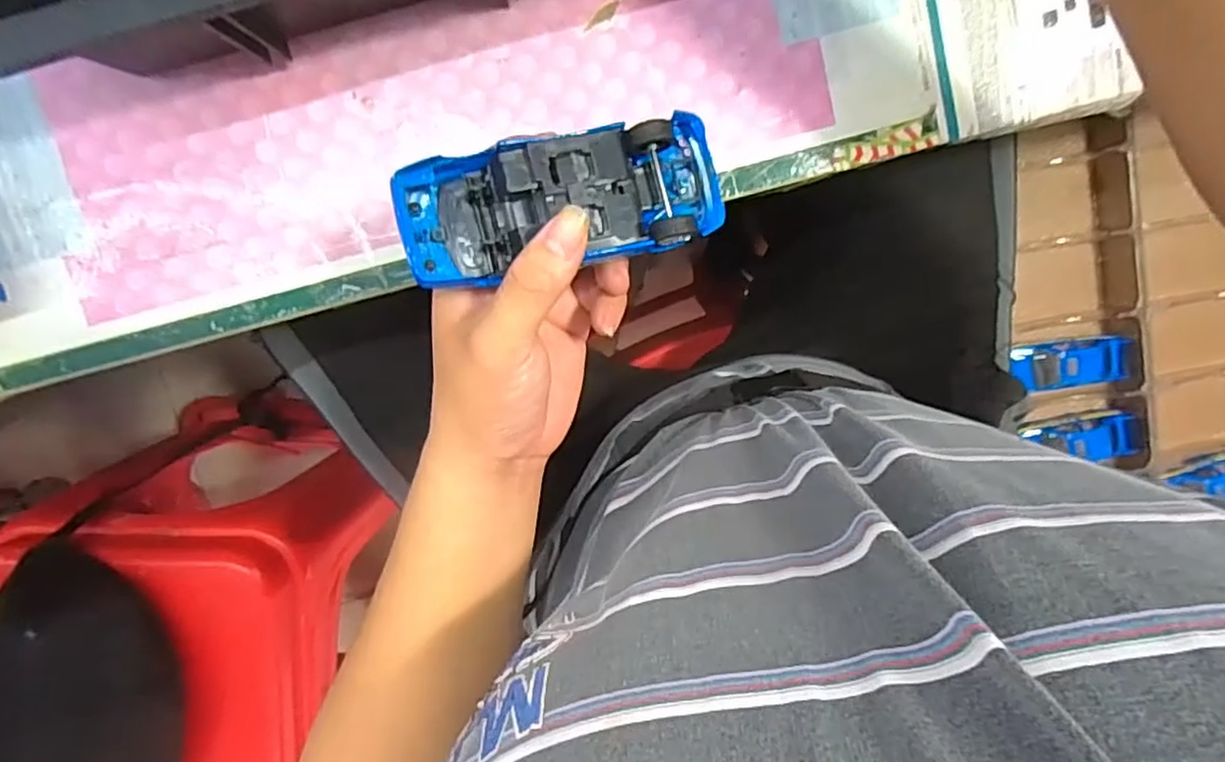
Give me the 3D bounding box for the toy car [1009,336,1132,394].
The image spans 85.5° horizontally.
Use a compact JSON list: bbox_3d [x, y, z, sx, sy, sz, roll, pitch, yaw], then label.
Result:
[{"bbox_3d":[0.469,-0.018,0.682,0.109,0.039,0.048,-8,97,-1],"label":"toy car"}]

